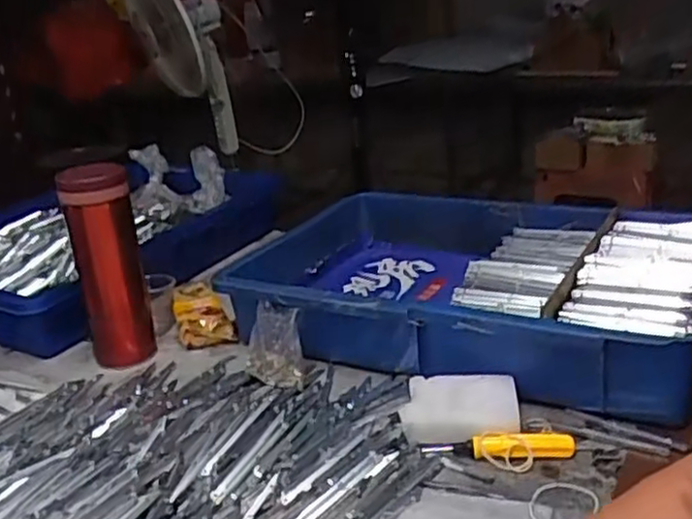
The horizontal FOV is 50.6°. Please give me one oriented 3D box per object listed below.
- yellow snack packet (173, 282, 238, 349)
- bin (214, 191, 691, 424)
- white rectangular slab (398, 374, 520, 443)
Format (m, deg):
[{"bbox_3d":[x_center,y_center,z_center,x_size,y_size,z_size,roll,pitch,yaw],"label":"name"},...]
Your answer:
[{"bbox_3d":[-0.147,0.056,0.760,0.057,0.033,0.103,-10,21,-14],"label":"yellow snack packet"},{"bbox_3d":[0.124,0.019,0.698,0.419,0.080,0.290,8,24,30],"label":"bin"},{"bbox_3d":[0.085,0.111,0.544,0.083,0.011,0.062,3,41,8],"label":"white rectangular slab"}]

